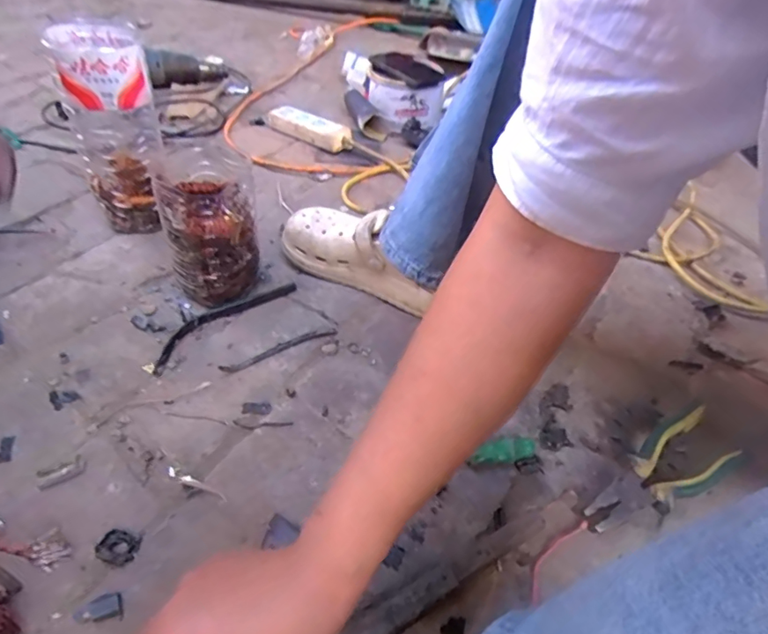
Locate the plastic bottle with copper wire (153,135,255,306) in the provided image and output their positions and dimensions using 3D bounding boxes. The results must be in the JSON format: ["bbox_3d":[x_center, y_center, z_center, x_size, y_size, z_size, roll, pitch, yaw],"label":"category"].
[{"bbox_3d":[-0.194,-0.098,0.578,0.096,0.166,0.088,-7,45,-14],"label":"plastic bottle with copper wire"}]

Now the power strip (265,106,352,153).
[{"bbox_3d":[-0.142,-0.348,0.932,0.198,0.033,0.047,28,47,22],"label":"power strip"}]

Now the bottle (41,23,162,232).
[{"bbox_3d":[-0.333,-0.228,0.641,0.093,0.233,0.108,-15,47,-21],"label":"bottle"}]

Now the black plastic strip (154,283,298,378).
[{"bbox_3d":[-0.187,0.002,0.587,0.040,0.012,0.190,34,49,26],"label":"black plastic strip"}]

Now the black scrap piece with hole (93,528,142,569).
[{"bbox_3d":[-0.209,0.181,0.399,0.030,0.006,0.026,18,44,12],"label":"black scrap piece with hole"}]

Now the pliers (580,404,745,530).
[{"bbox_3d":[0.259,0.147,0.477,0.176,0.027,0.065,-20,49,-26],"label":"pliers"}]

